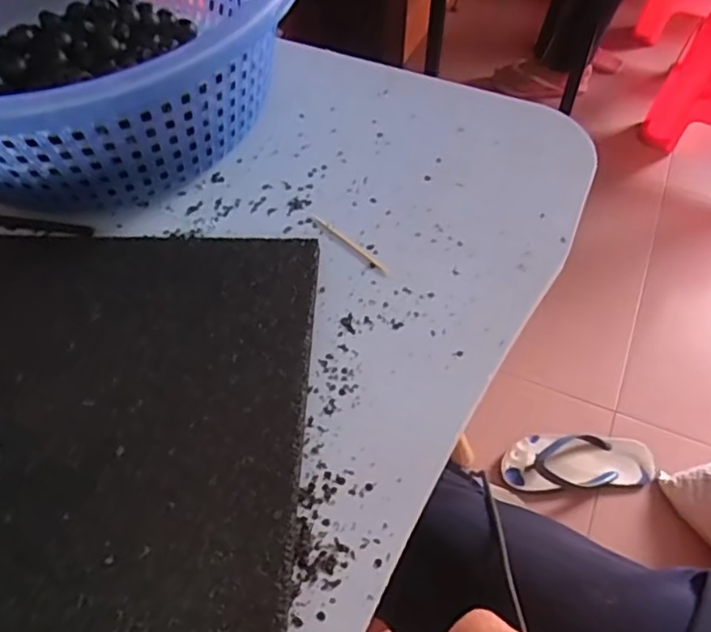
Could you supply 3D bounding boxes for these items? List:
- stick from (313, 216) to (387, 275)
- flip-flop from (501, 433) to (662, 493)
[{"bbox_3d":[-0.004,-0.041,0.355,0.005,0.004,0.059,-38,63,-25],"label":"stick"},{"bbox_3d":[0.365,0.233,1.020,0.251,0.039,0.098,0,54,-1],"label":"flip-flop"}]

